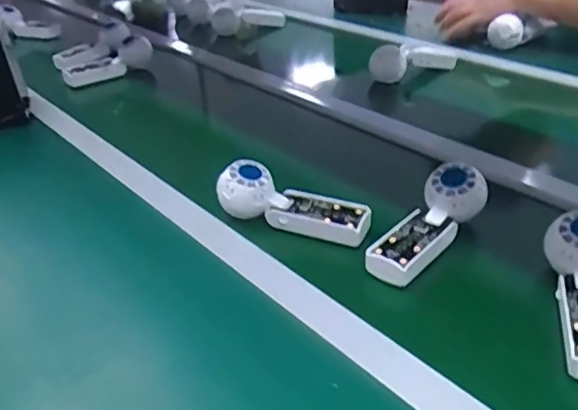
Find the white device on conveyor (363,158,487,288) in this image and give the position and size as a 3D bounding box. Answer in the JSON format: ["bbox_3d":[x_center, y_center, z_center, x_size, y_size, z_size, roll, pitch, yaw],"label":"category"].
[{"bbox_3d":[0.136,0.014,0.587,0.063,0.053,0.159,26,43,37],"label":"white device on conveyor"}]

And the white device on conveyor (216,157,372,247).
[{"bbox_3d":[0.004,-0.005,0.633,0.171,0.055,0.053,10,36,20],"label":"white device on conveyor"}]

